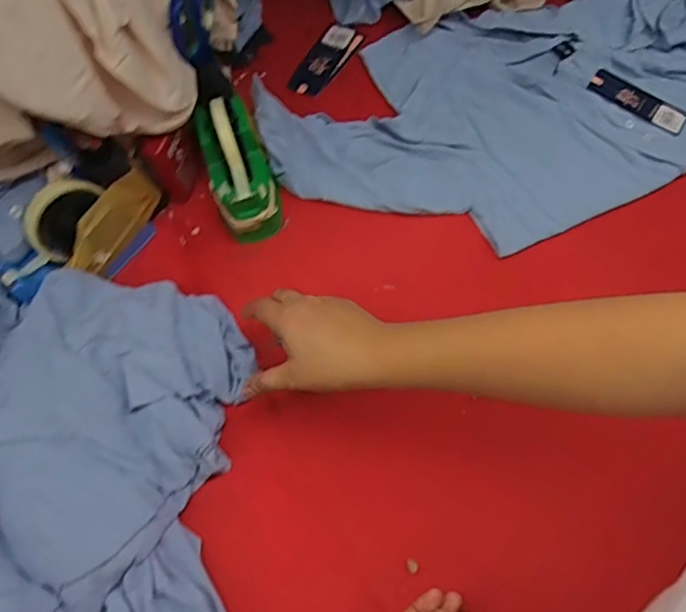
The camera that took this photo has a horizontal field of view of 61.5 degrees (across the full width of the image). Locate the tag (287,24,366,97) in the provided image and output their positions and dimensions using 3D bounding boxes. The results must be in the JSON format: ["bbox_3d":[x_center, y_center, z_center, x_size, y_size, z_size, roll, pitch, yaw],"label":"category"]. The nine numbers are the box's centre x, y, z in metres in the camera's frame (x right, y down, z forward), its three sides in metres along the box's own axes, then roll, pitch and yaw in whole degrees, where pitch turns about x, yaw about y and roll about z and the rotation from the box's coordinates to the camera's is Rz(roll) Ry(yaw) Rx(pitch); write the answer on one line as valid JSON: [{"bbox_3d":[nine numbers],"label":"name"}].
[{"bbox_3d":[-0.023,-0.320,0.752,0.056,0.010,0.108,30,84,16],"label":"tag"}]

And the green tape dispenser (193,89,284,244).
[{"bbox_3d":[-0.113,-0.152,0.628,0.072,0.064,0.162,-18,94,-6],"label":"green tape dispenser"}]

